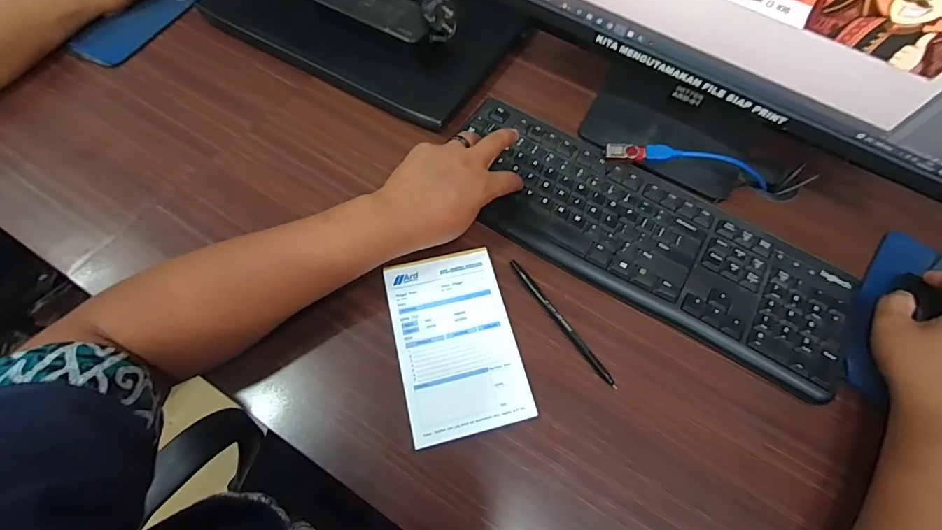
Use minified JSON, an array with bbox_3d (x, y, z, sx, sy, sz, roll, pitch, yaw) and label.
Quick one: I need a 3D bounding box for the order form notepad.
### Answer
[{"bbox_3d":[-0.015,0.067,0.384,0.105,0.009,0.169,-12,67,-8],"label":"order form notepad"}]

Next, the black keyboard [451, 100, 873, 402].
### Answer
[{"bbox_3d":[0.172,-0.037,0.435,0.426,0.018,0.164,33,69,12],"label":"black keyboard"}]

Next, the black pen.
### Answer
[{"bbox_3d":[0.086,0.053,0.397,0.009,0.006,0.149,-33,71,-15],"label":"black pen"}]

